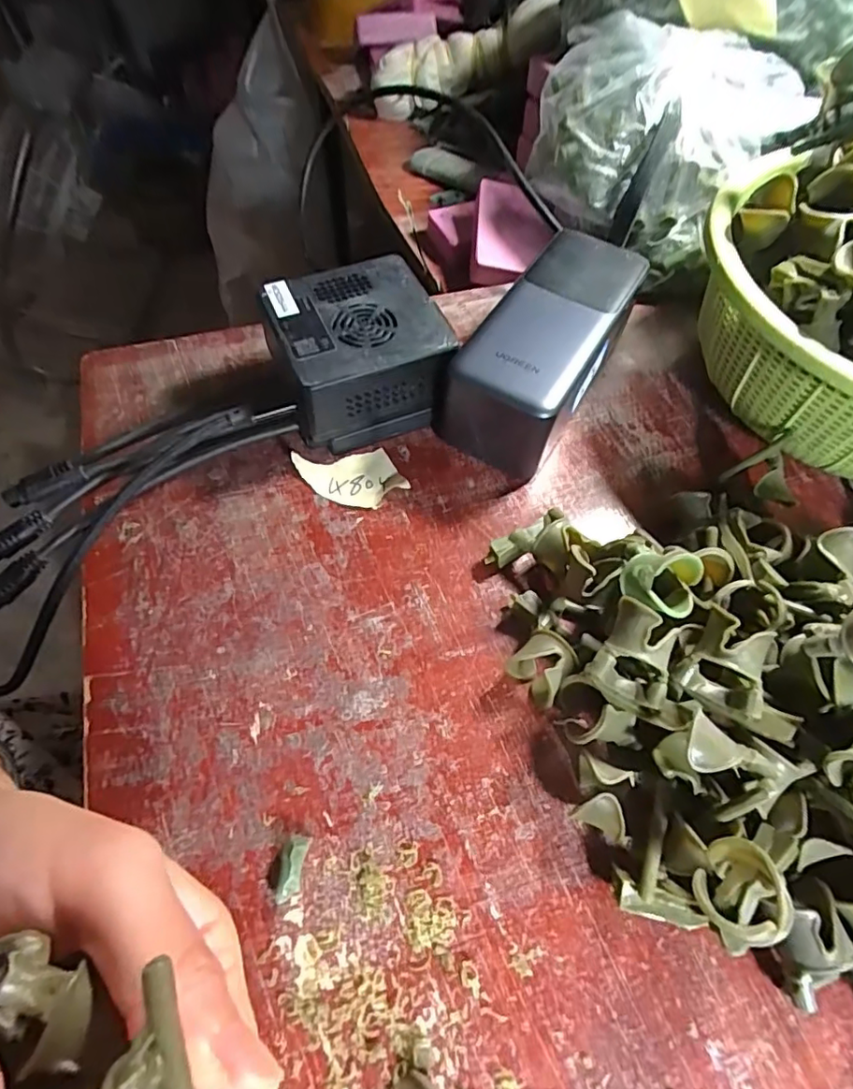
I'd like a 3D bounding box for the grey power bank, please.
[{"bbox_3d":[0.061,-0.099,0.284,0.058,0.053,0.126,28,63,13],"label":"grey power bank"}]

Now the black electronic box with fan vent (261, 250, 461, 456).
[{"bbox_3d":[-0.034,-0.095,0.278,0.077,0.051,0.074,-18,62,-12],"label":"black electronic box with fan vent"}]

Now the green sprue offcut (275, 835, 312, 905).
[{"bbox_3d":[-0.045,0.108,0.185,0.008,0.004,0.021,13,80,6],"label":"green sprue offcut"}]

